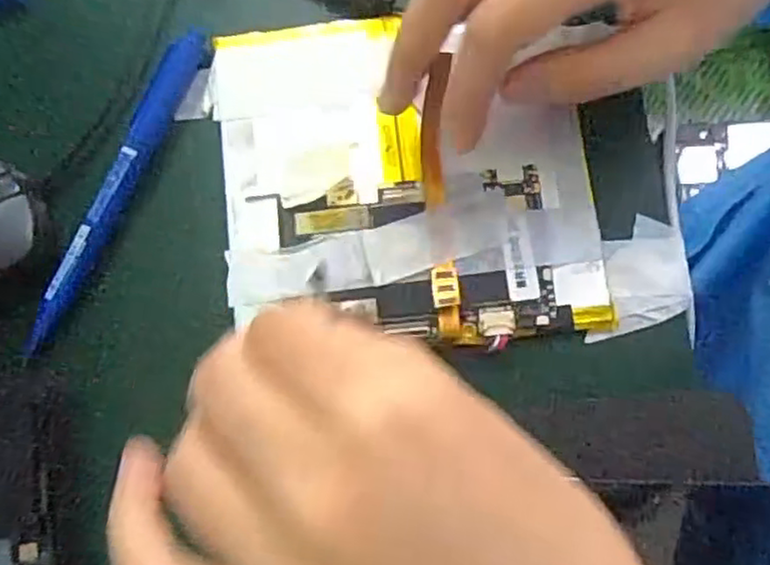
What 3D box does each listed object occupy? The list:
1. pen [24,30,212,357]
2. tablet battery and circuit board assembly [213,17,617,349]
[{"bbox_3d":[-0.097,-0.036,0.249,0.015,0.010,0.131,22,80,5],"label":"pen"},{"bbox_3d":[0.006,-0.039,0.244,0.127,0.007,0.124,-7,78,0],"label":"tablet battery and circuit board assembly"}]

